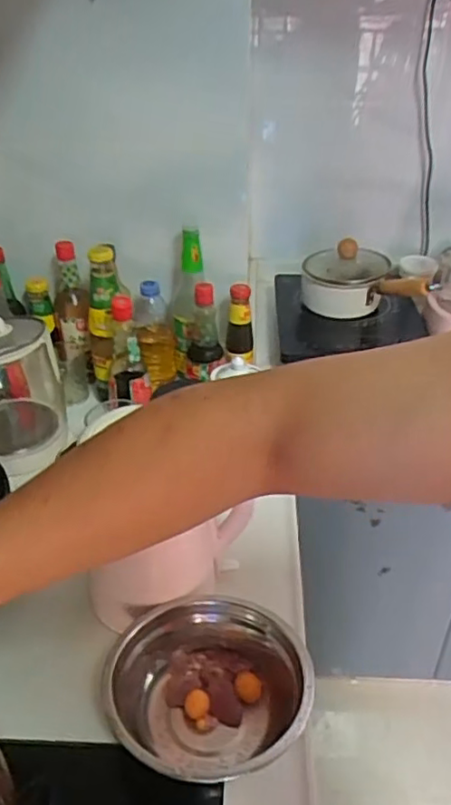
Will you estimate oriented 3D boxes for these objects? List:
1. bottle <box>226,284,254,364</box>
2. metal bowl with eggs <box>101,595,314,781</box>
[{"bbox_3d":[0.025,-0.132,1.074,0.046,0.147,0.048,1,34,2],"label":"bottle"},{"bbox_3d":[-0.020,0.283,0.604,0.184,0.080,0.182,0,34,0],"label":"metal bowl with eggs"}]

